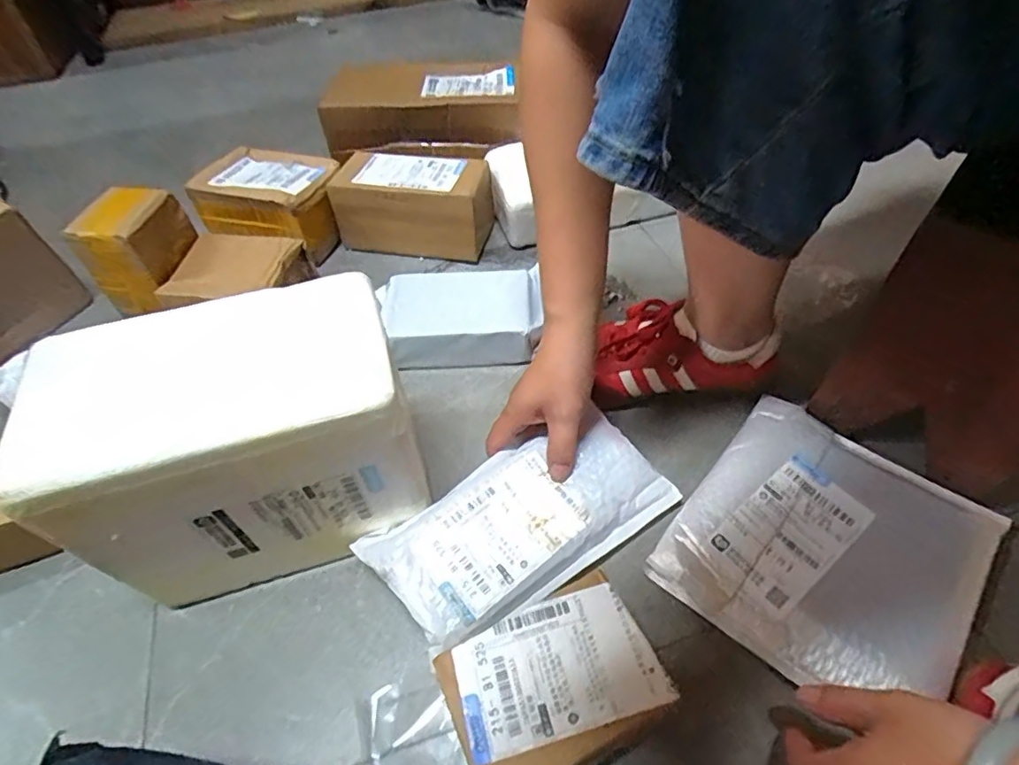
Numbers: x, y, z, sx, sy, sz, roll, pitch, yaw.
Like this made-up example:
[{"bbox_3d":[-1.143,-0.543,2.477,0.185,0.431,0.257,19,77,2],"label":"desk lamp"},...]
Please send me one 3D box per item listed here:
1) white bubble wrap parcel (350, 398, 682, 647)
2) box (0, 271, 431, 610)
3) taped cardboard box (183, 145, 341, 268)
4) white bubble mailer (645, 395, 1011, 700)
[{"bbox_3d":[0.013,0.110,0.455,0.245,0.040,0.109,-22,52,-20],"label":"white bubble wrap parcel"},{"bbox_3d":[-0.196,0.052,0.442,0.224,0.205,0.139,-16,51,-9],"label":"box"},{"bbox_3d":[-0.335,-0.257,0.802,0.205,0.105,0.145,16,53,17],"label":"taped cardboard box"},{"bbox_3d":[0.259,0.134,0.457,0.209,0.028,0.222,33,60,27],"label":"white bubble mailer"}]

